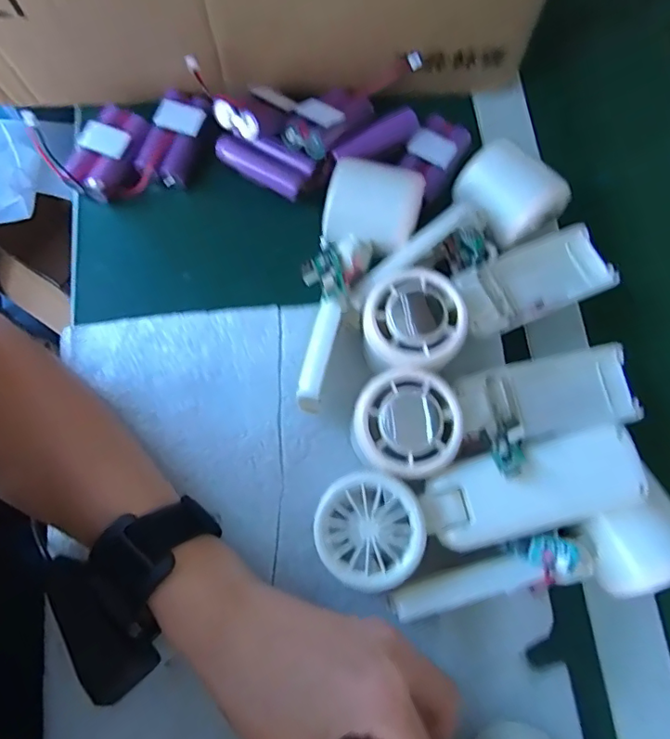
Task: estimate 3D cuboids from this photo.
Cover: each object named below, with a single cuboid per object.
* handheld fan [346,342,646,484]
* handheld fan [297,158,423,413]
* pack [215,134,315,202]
[{"bbox_3d":[0.091,0.024,0.288,0.163,0.045,0.057,-9,75,-4],"label":"handheld fan"},{"bbox_3d":[0.011,-0.052,0.319,0.056,0.050,0.155,14,74,2],"label":"handheld fan"},{"bbox_3d":[-0.050,-0.146,0.369,0.066,0.019,0.030,25,99,3],"label":"pack"}]

